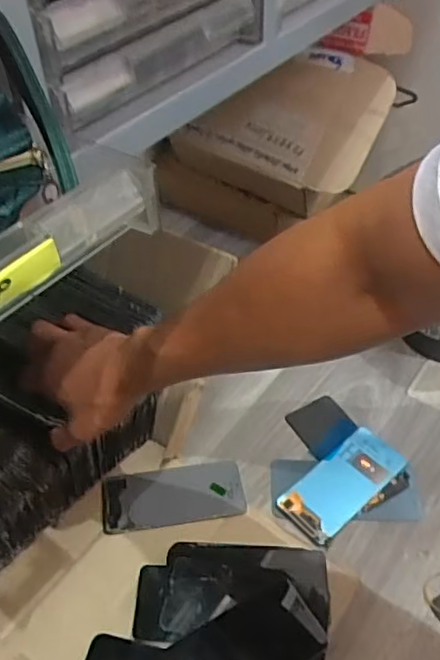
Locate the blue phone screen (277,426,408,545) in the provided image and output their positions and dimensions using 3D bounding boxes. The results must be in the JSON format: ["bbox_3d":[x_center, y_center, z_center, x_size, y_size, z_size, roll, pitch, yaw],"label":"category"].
[{"bbox_3d":[0.142,0.173,0.698,0.158,0.004,0.070,-32,52,-28],"label":"blue phone screen"}]

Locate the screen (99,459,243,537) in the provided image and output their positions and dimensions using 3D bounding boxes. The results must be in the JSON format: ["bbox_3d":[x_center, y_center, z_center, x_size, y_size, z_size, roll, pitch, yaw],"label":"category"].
[{"bbox_3d":[-0.052,0.186,0.684,0.155,0.010,0.073,-8,45,-8],"label":"screen"}]

